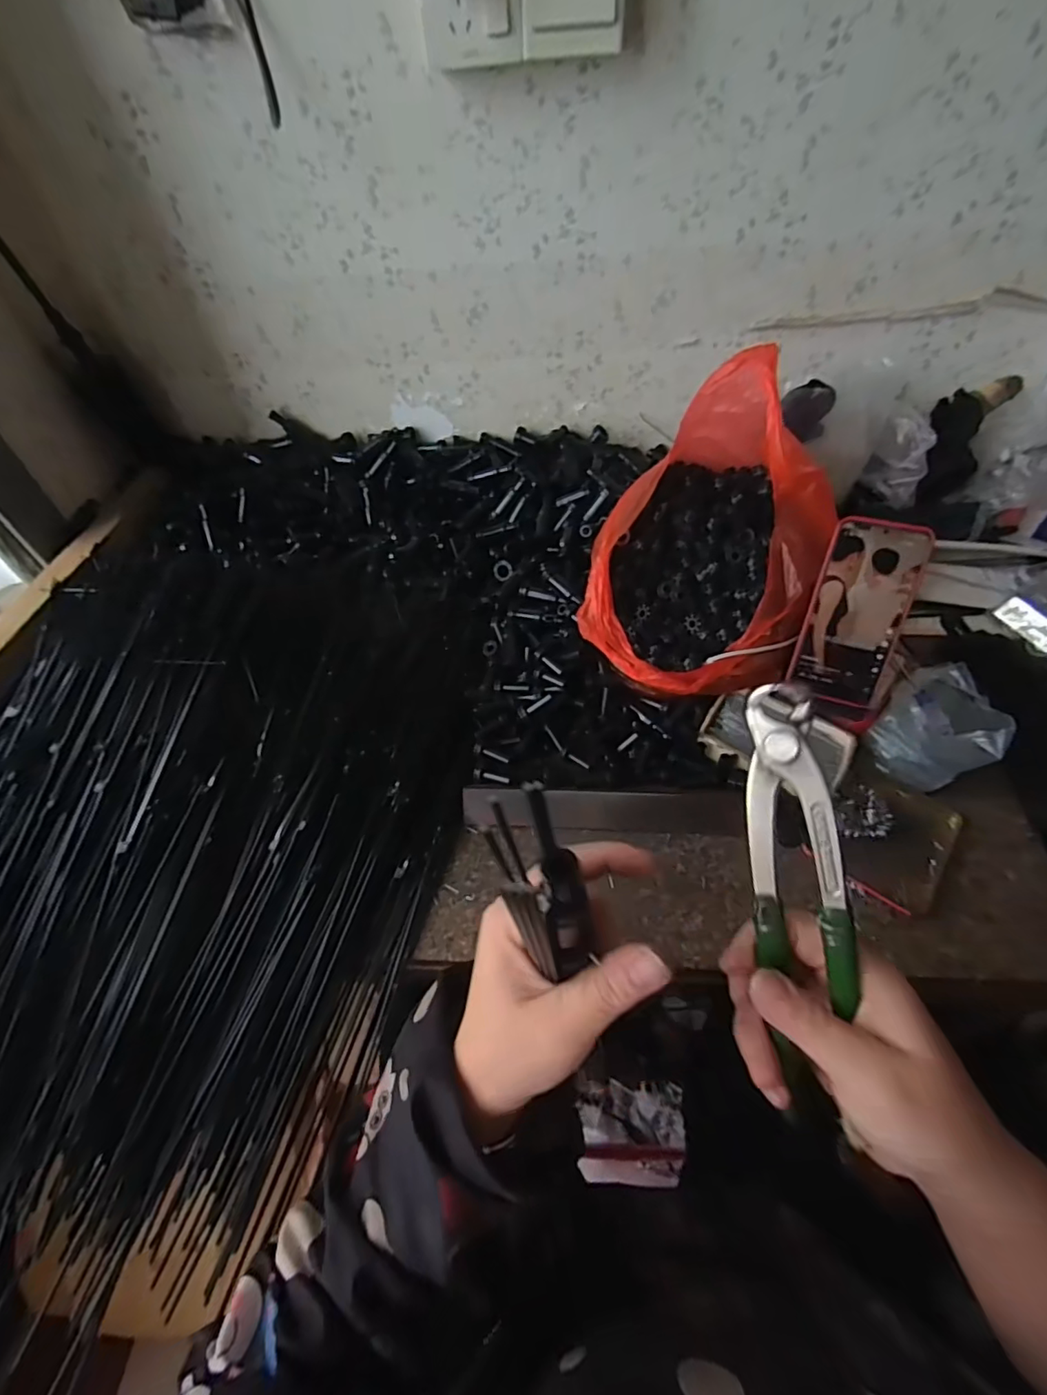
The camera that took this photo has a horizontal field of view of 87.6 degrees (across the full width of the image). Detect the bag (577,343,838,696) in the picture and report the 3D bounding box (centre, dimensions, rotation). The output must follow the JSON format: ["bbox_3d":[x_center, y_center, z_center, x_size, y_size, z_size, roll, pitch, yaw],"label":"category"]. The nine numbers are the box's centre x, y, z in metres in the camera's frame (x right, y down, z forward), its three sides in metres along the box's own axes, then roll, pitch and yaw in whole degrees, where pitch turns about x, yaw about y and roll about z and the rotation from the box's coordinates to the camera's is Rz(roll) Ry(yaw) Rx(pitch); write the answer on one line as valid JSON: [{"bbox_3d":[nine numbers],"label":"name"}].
[{"bbox_3d":[0.182,-0.159,0.531,0.206,0.200,0.272,20,55,20],"label":"bag"}]

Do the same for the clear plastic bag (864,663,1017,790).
[{"bbox_3d":[0.395,0.028,0.519,0.093,0.055,0.116,35,61,28],"label":"clear plastic bag"}]

